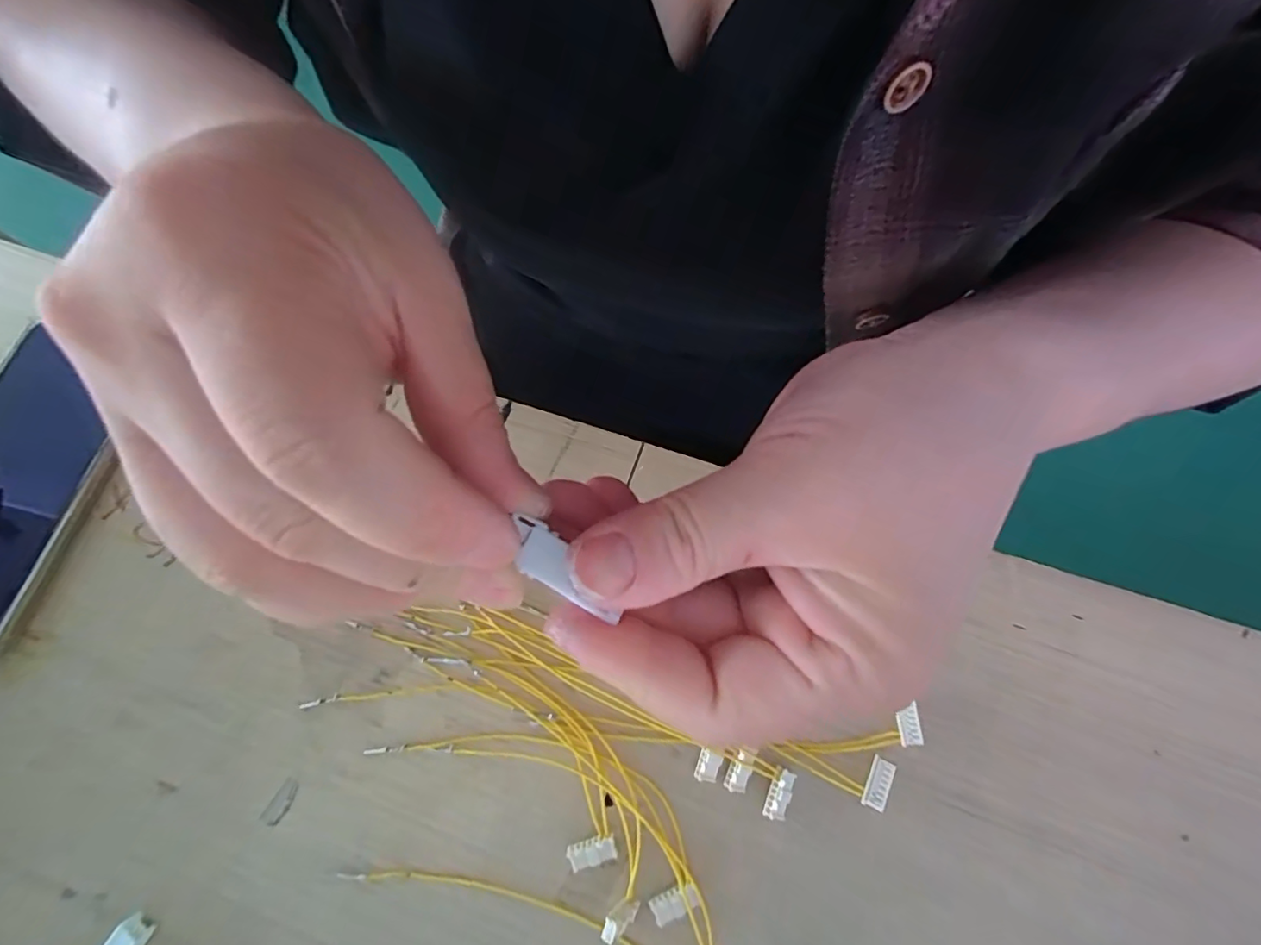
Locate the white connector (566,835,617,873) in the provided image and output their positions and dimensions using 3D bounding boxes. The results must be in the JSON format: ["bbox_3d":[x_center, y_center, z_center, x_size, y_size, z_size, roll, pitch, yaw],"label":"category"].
[{"bbox_3d":[-0.016,0.157,0.226,0.020,0.004,0.010,-13,75,-2],"label":"white connector"}]

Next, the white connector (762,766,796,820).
[{"bbox_3d":[0.063,0.135,0.230,0.009,0.004,0.020,22,76,7],"label":"white connector"}]

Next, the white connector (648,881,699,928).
[{"bbox_3d":[0.018,0.173,0.219,0.019,0.004,0.009,-28,76,-6],"label":"white connector"}]

